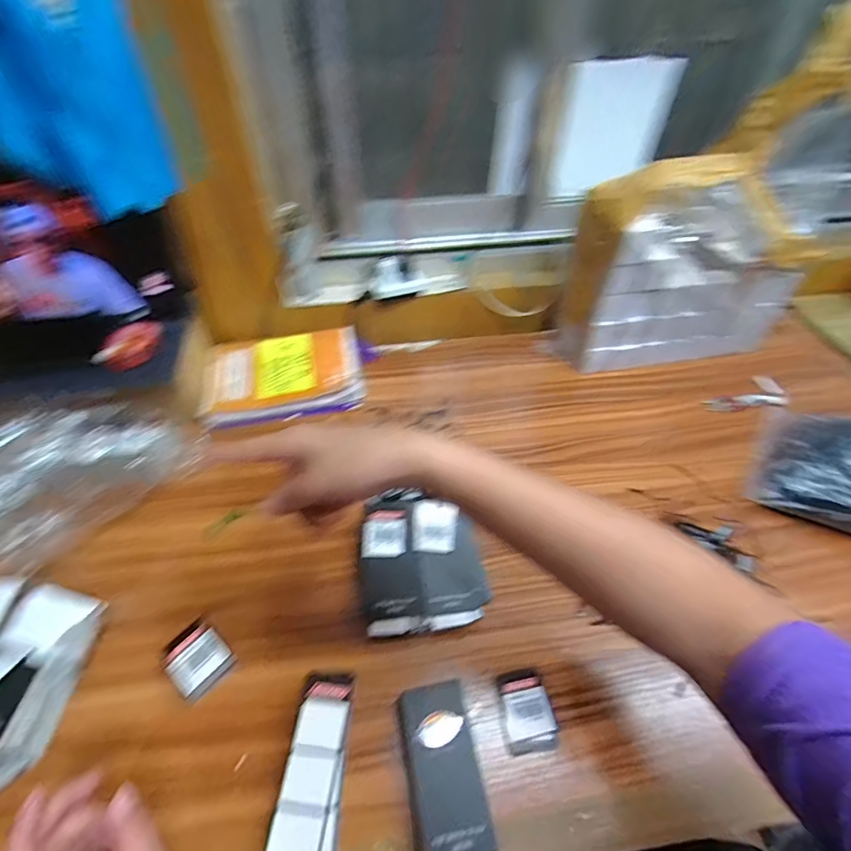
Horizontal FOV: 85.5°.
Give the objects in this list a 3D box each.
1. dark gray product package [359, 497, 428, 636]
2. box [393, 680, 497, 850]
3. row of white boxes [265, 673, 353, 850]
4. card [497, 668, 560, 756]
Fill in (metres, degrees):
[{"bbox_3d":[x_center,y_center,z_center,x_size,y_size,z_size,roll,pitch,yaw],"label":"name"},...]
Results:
[{"bbox_3d":[-0.034,0.132,0.443,0.055,0.017,0.121,-5,68,-5],"label":"dark gray product package"},{"bbox_3d":[0.014,0.267,0.347,0.054,0.036,0.101,-10,48,-9],"label":"box"},{"bbox_3d":[-0.081,0.258,0.347,0.043,0.042,0.123,3,48,2],"label":"row of white boxes"},{"bbox_3d":[0.086,0.238,0.389,0.041,0.012,0.059,-6,48,-6],"label":"card"}]

